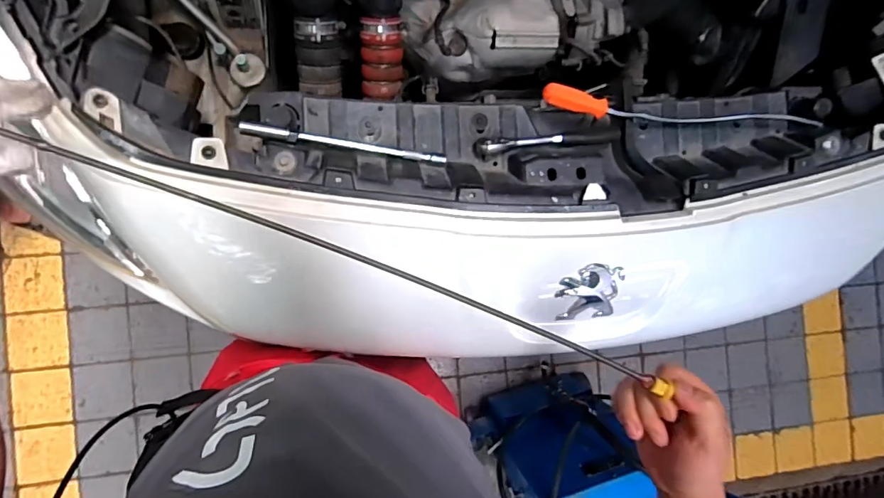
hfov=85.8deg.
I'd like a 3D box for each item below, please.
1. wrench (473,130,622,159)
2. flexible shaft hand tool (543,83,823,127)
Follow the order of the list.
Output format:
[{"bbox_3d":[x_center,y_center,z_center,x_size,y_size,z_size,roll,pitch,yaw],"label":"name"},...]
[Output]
[{"bbox_3d":[0.143,-0.143,0.644,0.198,0.029,0.022,-5,89,-9],"label":"wrench"},{"bbox_3d":[0.336,-0.190,0.658,0.423,0.063,0.031,0,88,-9],"label":"flexible shaft hand tool"}]

